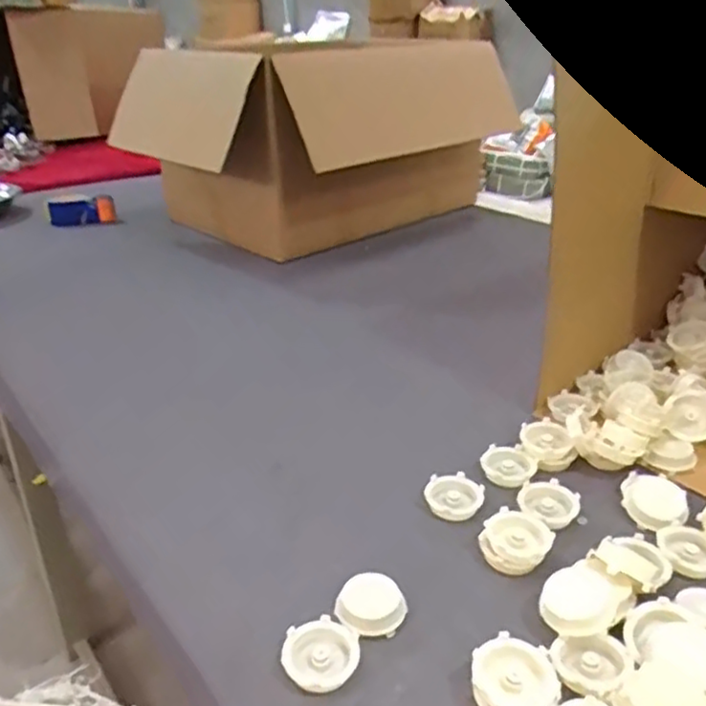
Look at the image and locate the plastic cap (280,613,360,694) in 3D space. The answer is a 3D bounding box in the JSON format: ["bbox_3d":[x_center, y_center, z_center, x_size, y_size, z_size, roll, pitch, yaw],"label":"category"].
[{"bbox_3d":[-0.024,0.235,0.520,0.059,0.018,0.054,-1,28,1],"label":"plastic cap"}]

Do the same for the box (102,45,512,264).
[{"bbox_3d":[-0.083,-0.481,1.498,0.698,0.362,0.540,-21,34,-32],"label":"box"}]

